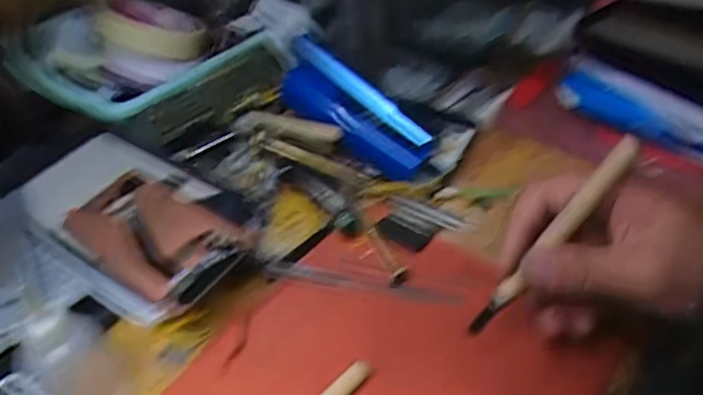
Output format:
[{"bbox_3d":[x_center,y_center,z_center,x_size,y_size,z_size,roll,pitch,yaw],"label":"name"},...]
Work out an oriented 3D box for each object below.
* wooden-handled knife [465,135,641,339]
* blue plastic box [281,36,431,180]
[{"bbox_3d":[0.100,0.022,0.284,0.011,0.126,0.017,43,13,31],"label":"wooden-handled knife"},{"bbox_3d":[-0.002,-0.070,0.444,0.136,0.033,0.057,42,54,9],"label":"blue plastic box"}]

